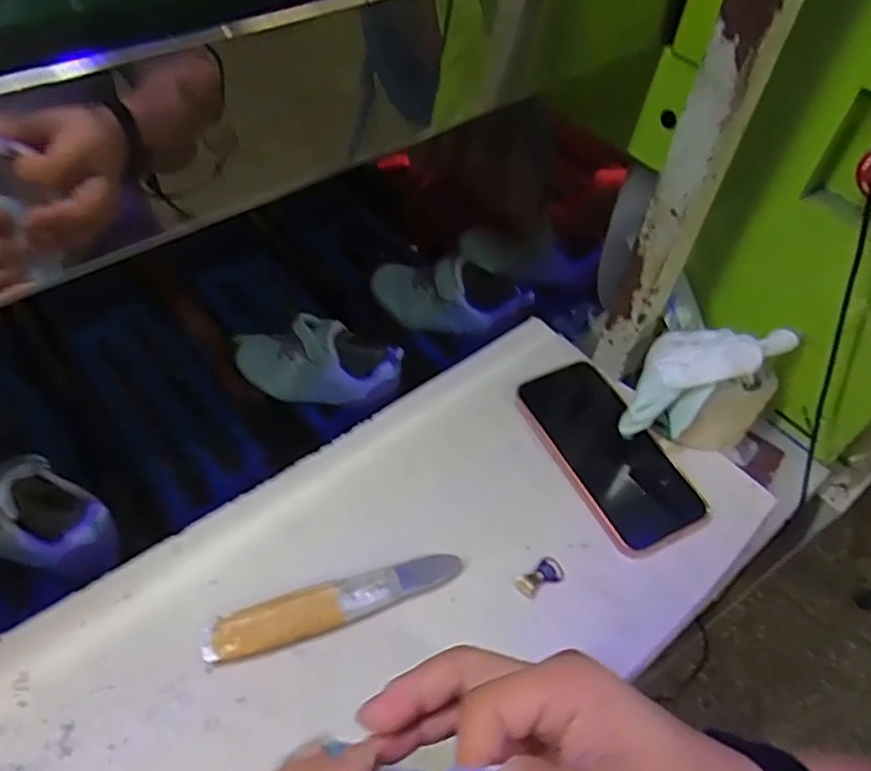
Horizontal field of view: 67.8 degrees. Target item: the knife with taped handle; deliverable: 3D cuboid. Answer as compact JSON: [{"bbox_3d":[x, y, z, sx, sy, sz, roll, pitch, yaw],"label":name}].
[{"bbox_3d":[-0.061,0.140,0.412,0.163,0.025,0.028,-13,53,-14],"label":"knife with taped handle"}]

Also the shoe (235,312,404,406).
[{"bbox_3d":[-0.111,-0.023,0.582,0.166,0.068,0.058,4,51,13],"label":"shoe"}]

